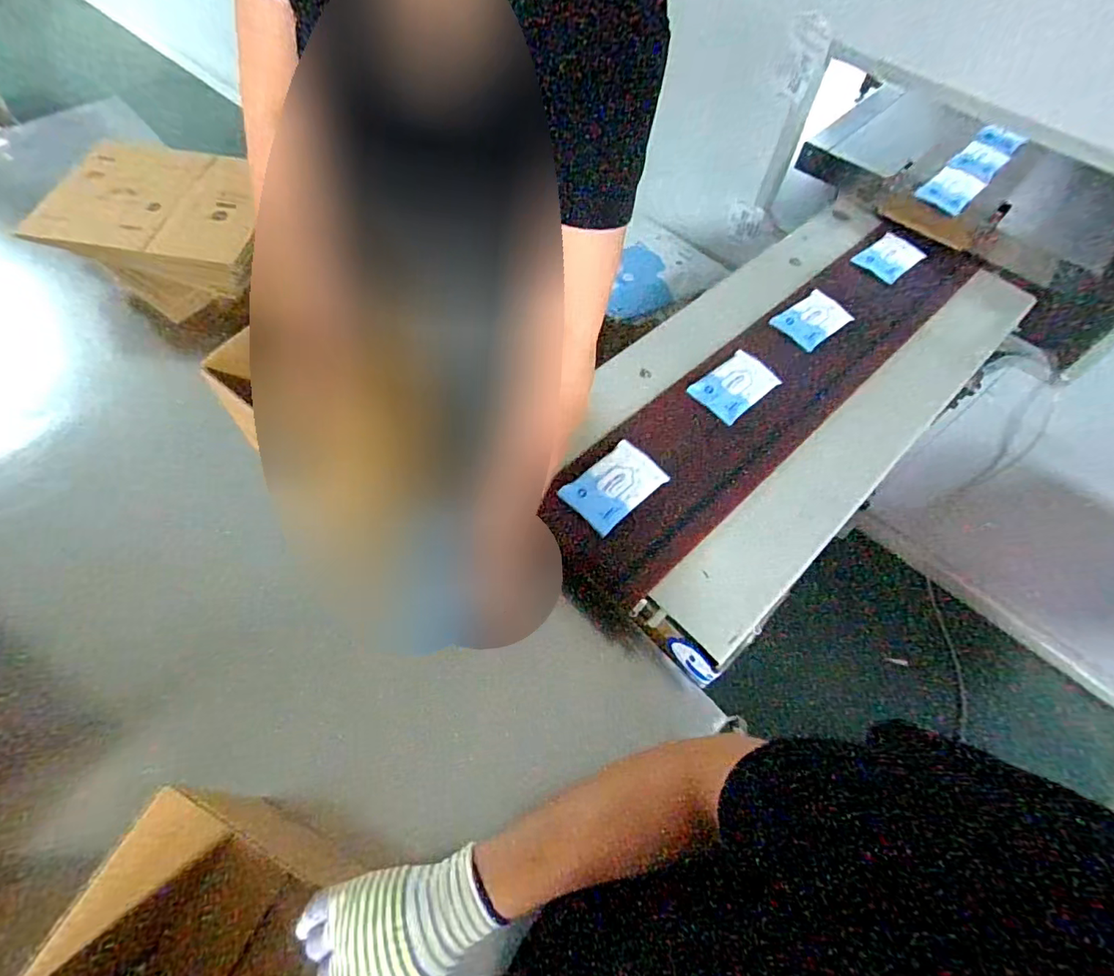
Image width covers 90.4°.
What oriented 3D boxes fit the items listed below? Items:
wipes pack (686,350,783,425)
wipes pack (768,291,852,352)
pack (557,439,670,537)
[{"bbox_3d":[0.296,-0.171,0.910,0.161,0.024,0.090,-38,68,-22],"label":"wipes pack"},{"bbox_3d":[0.494,-0.324,1.061,0.163,0.030,0.092,-36,67,-22],"label":"wipes pack"},{"bbox_3d":[0.083,-0.006,0.775,0.149,0.027,0.086,-39,68,-23],"label":"pack"}]

